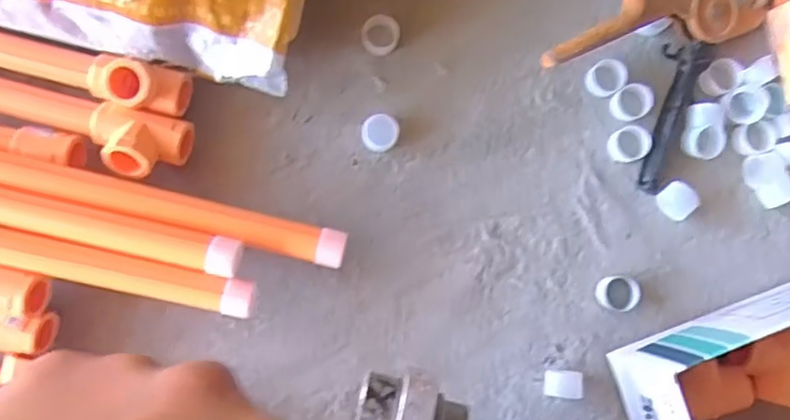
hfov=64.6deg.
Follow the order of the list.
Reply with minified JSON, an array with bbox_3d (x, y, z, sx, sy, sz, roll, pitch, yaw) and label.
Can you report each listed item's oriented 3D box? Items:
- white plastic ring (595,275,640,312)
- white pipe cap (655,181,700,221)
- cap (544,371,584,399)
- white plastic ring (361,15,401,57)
[{"bbox_3d":[0.176,0.066,0.494,0.032,0.014,0.028,8,86,-1],"label":"white plastic ring"},{"bbox_3d":[0.226,-0.006,0.498,0.022,0.024,0.031,-38,88,-4],"label":"white pipe cap"},{"bbox_3d":[0.130,0.135,0.487,0.026,0.022,0.020,2,86,-2],"label":"cap"},{"bbox_3d":[-0.012,-0.140,0.501,0.030,0.013,0.032,0,86,-2],"label":"white plastic ring"}]

